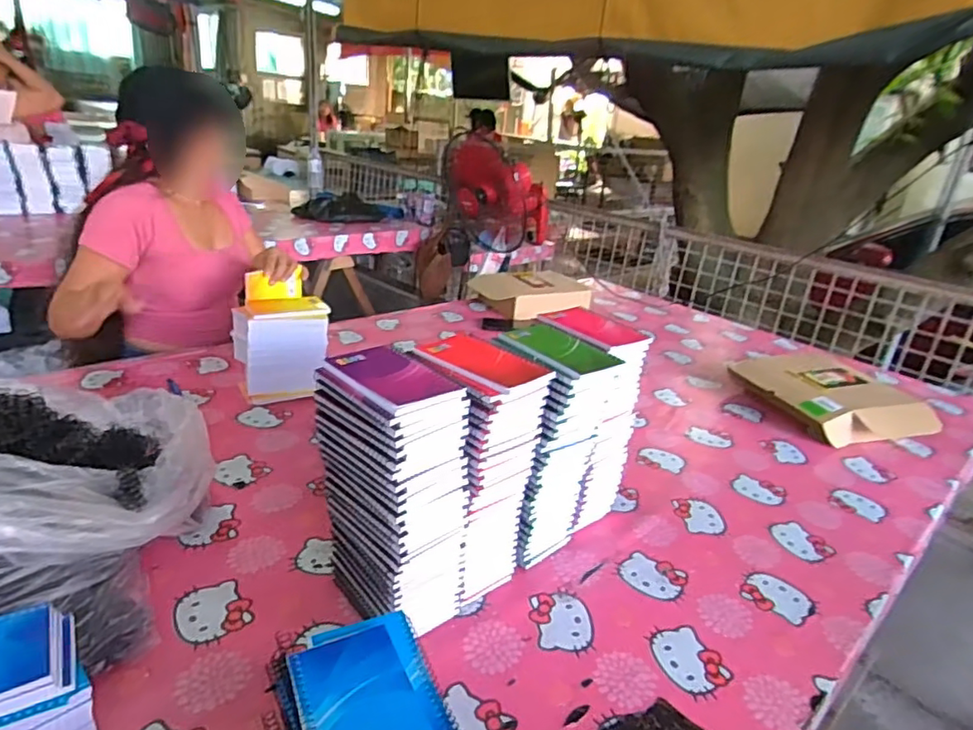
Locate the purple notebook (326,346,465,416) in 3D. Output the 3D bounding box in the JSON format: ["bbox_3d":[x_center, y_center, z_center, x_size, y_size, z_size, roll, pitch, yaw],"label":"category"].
[{"bbox_3d":[-0.092,0.009,0.578,0.091,0.010,0.133,-16,31,-40],"label":"purple notebook"}]

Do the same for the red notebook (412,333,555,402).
[{"bbox_3d":[-0.004,-0.001,0.627,0.125,0.016,0.092,26,31,38],"label":"red notebook"}]

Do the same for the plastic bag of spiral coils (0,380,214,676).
[{"bbox_3d":[-0.483,0.133,0.625,0.340,0.228,0.343,-5,26,-24],"label":"plastic bag of spiral coils"}]

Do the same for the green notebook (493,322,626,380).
[{"bbox_3d":[0.082,-0.018,0.692,0.098,0.018,0.125,-16,32,-40],"label":"green notebook"}]

